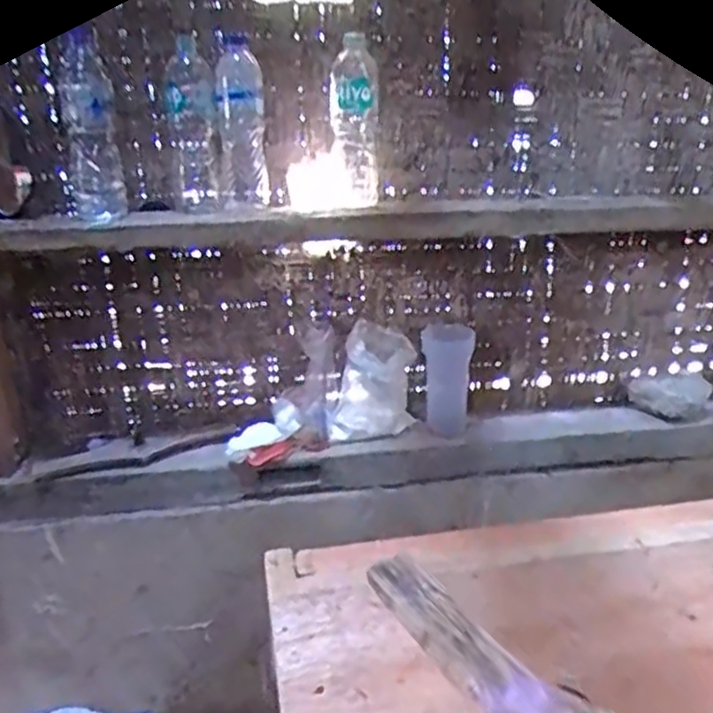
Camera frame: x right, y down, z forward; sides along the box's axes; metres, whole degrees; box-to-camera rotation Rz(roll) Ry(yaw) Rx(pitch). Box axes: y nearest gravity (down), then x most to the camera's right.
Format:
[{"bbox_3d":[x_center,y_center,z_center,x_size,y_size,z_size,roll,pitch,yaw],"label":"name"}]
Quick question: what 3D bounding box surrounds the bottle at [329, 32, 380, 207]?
[{"bbox_3d":[-0.003,-0.330,1.001,0.065,0.228,0.056,-1,25,0],"label":"bottle"}]

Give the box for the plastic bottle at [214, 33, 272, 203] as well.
[{"bbox_3d":[-0.156,-0.324,0.968,0.061,0.217,0.052,-1,25,-1],"label":"plastic bottle"}]

